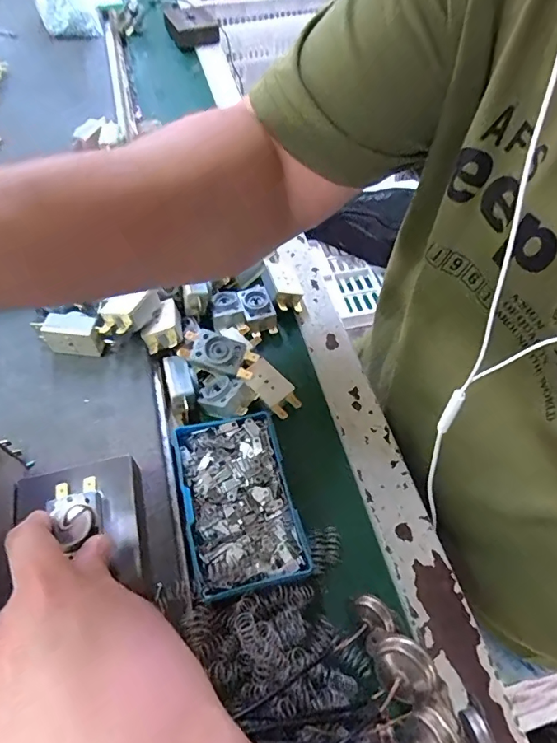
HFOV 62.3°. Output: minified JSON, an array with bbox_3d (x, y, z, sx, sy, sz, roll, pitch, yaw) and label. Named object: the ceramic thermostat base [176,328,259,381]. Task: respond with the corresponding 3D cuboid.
[{"bbox_3d":[-0.048,-0.013,0.353,0.058,0.025,0.027,17,57,10],"label":"ceramic thermostat base"}]

